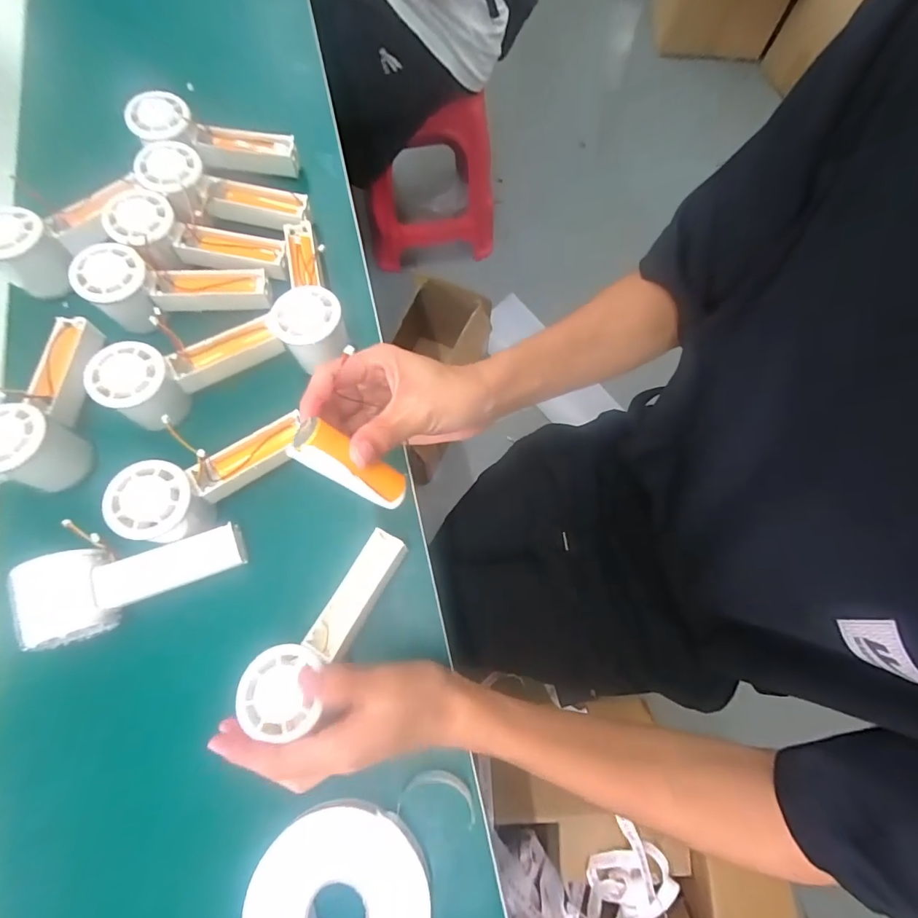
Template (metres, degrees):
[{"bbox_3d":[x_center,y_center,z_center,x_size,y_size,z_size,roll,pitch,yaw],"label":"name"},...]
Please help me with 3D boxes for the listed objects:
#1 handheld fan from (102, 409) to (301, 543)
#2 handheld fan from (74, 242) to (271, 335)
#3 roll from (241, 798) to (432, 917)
[{"bbox_3d":[-0.192,0.008,0.352,0.150,0.053,0.063,-37,77,-10],"label":"handheld fan"},{"bbox_3d":[-0.258,-0.156,0.412,0.154,0.060,0.053,-6,73,-16],"label":"handheld fan"},{"bbox_3d":[-0.080,0.300,0.296,0.115,0.019,0.118,0,74,0],"label":"roll"}]

